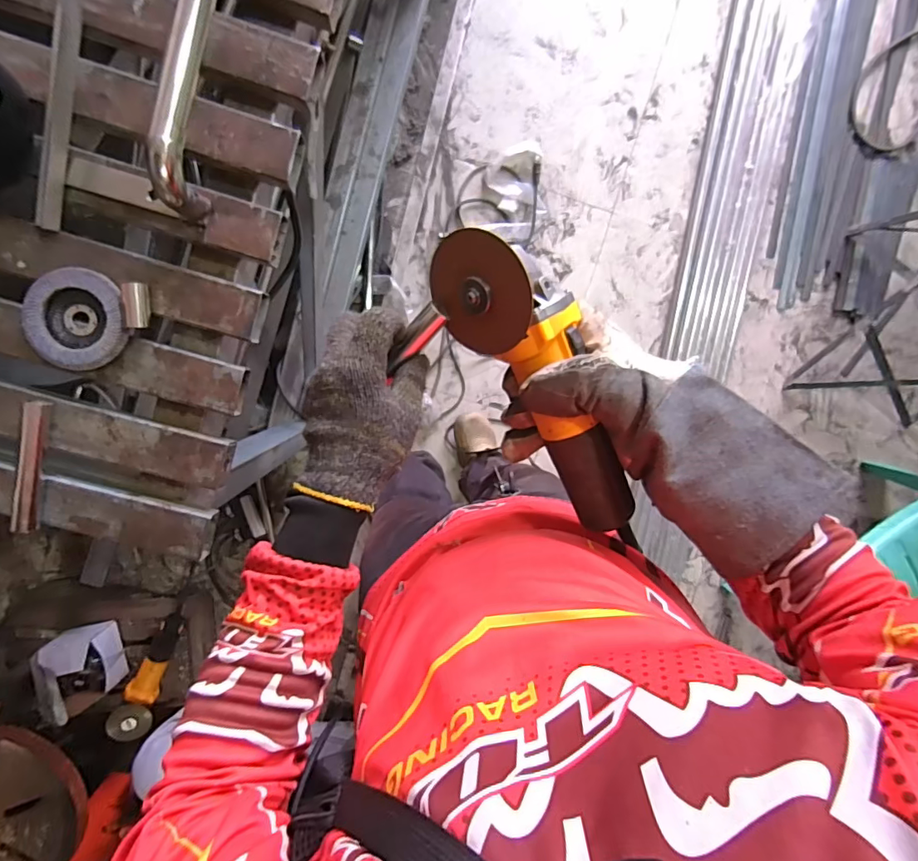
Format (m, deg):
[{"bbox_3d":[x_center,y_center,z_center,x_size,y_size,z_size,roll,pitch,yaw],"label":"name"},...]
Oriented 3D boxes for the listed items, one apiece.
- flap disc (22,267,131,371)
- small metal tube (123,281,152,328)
[{"bbox_3d":[-0.352,-0.103,0.457,0.088,0.015,0.088,0,96,-3],"label":"flap disc"},{"bbox_3d":[-0.297,-0.116,0.456,0.019,0.019,0.040,-2,96,-3],"label":"small metal tube"}]

